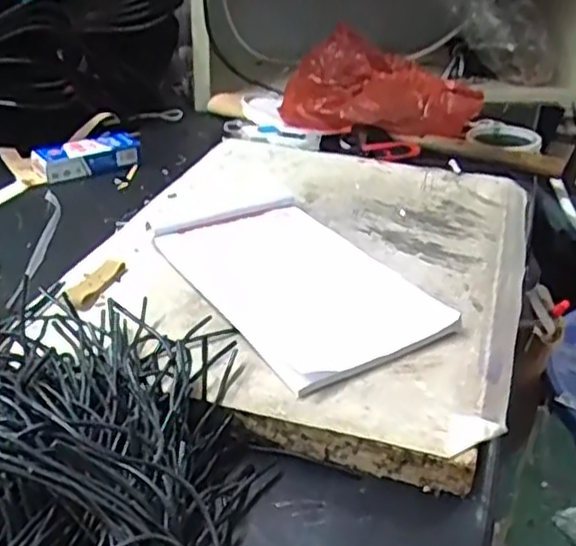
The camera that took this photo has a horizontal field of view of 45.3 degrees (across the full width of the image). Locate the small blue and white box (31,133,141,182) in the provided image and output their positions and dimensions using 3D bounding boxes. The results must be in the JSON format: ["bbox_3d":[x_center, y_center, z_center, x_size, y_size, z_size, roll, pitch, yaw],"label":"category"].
[{"bbox_3d":[-0.210,-0.124,0.727,0.109,0.026,0.042,-20,37,-32],"label":"small blue and white box"}]

